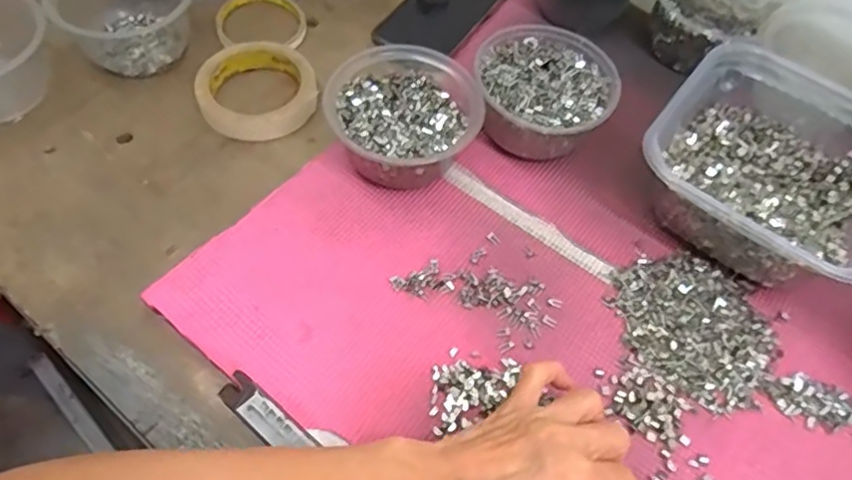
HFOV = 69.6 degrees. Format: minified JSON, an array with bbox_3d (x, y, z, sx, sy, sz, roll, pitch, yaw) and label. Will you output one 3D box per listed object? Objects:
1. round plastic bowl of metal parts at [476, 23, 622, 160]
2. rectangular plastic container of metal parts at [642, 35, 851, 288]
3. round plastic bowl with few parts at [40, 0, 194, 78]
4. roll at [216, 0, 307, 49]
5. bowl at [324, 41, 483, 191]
[{"bbox_3d":[0.096,-0.119,0.506,0.108,0.060,0.114,3,57,-4],"label":"round plastic bowl of metal parts"},{"bbox_3d":[0.261,-0.054,0.465,0.167,0.068,0.163,35,61,16],"label":"rectangular plastic container of metal parts"},{"bbox_3d":[-0.255,-0.203,0.536,0.129,0.056,0.108,-38,68,-25],"label":"round plastic bowl with few parts"},{"bbox_3d":[-0.158,-0.211,0.597,0.083,0.020,0.083,3,57,-4],"label":"roll"},{"bbox_3d":[-0.017,-0.092,0.475,0.110,0.066,0.102,3,57,-4],"label":"bowl"}]

